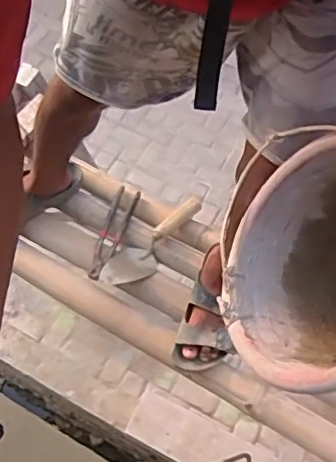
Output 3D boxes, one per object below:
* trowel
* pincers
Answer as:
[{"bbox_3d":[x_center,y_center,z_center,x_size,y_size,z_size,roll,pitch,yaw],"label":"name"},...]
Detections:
[{"bbox_3d":[-0.025,0.028,1.191,0.264,0.040,0.084,-35,68,-20],"label":"trowel"},{"bbox_3d":[-0.112,0.000,1.199,0.051,0.020,0.229,15,62,5],"label":"pincers"}]

